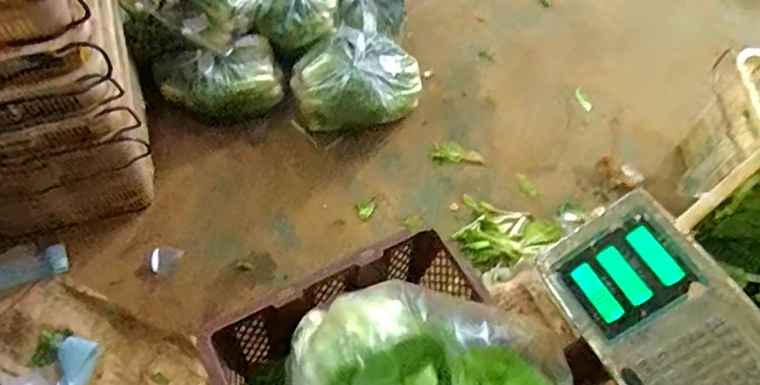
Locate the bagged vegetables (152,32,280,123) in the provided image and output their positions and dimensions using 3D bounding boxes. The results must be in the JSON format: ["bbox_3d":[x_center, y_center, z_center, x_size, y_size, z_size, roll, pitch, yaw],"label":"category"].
[{"bbox_3d":[-0.477,-0.343,1.529,0.357,0.178,0.170,-16,62,-14],"label":"bagged vegetables"}]

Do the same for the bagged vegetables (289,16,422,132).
[{"bbox_3d":[-0.072,-0.355,1.586,0.312,0.196,0.388,41,64,18],"label":"bagged vegetables"}]

